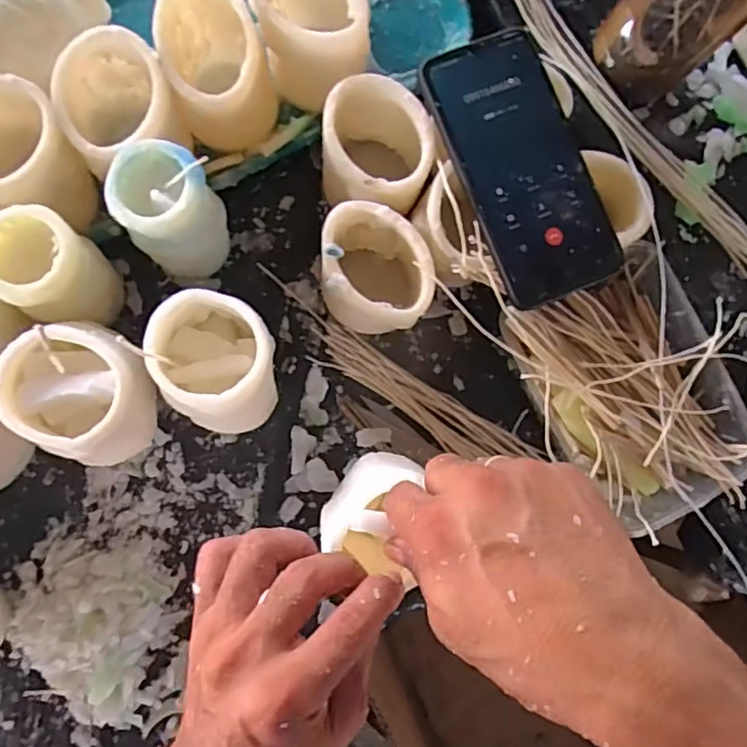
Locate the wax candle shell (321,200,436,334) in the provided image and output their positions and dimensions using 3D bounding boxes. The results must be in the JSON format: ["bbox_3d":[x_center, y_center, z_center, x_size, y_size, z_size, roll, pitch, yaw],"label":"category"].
[{"bbox_3d":[-0.001,-0.063,0.403,0.066,0.083,0.074,-9,87,-8],"label":"wax candle shell"}]

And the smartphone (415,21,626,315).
[{"bbox_3d":[0.088,-0.122,0.368,0.073,0.015,0.156,-21,89,-8],"label":"smartphone"}]

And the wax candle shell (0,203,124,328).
[{"bbox_3d":[-0.184,-0.058,0.361,0.053,0.089,0.050,1,86,-7],"label":"wax candle shell"}]

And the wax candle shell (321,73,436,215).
[{"bbox_3d":[0.000,-0.139,0.403,0.074,0.080,0.066,30,83,-4],"label":"wax candle shell"}]

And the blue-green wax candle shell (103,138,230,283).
[{"bbox_3d":[-0.121,-0.096,0.376,0.054,0.098,0.054,1,86,-7],"label":"blue-green wax candle shell"}]

